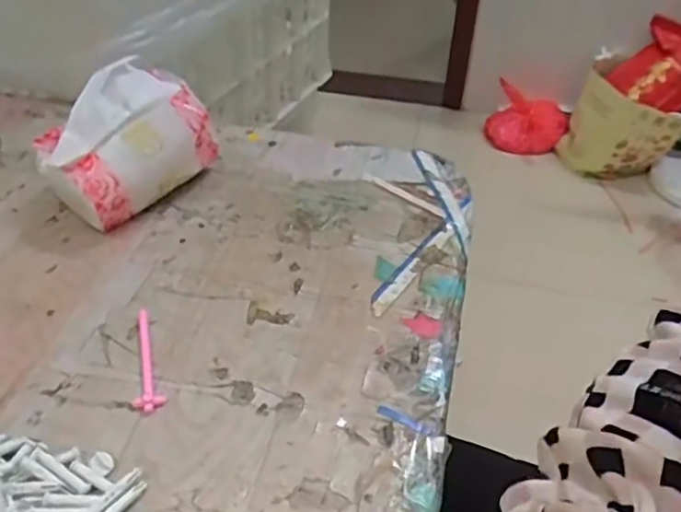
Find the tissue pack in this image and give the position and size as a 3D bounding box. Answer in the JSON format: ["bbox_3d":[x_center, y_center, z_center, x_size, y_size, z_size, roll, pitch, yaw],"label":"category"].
[{"bbox_3d":[-0.184,-0.093,0.535,0.091,0.092,0.136,28,51,27],"label":"tissue pack"}]

